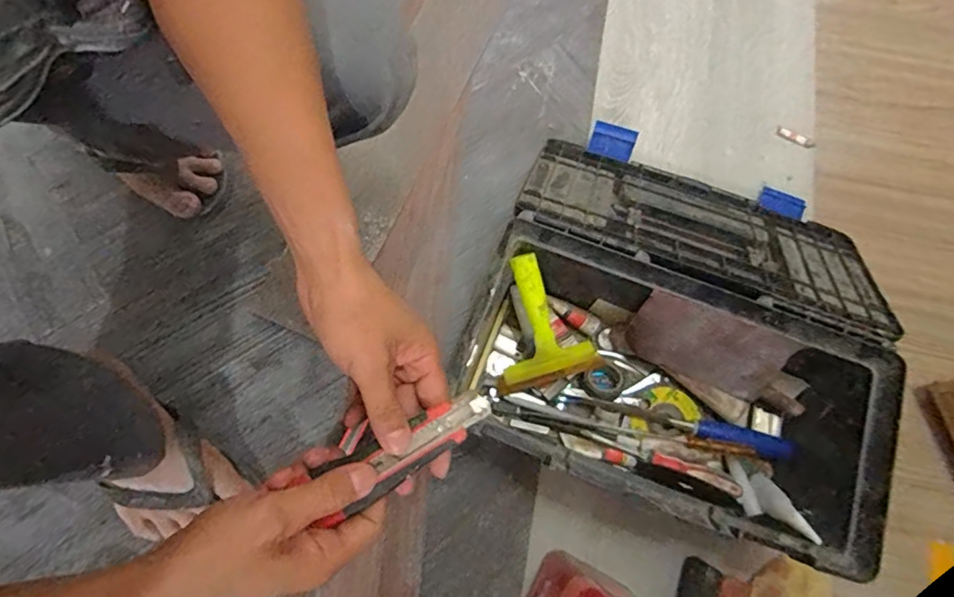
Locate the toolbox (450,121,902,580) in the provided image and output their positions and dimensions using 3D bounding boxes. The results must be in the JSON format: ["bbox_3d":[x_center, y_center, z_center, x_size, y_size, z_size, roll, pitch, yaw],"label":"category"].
[{"bbox_3d":[0.216,0.008,0.560,0.384,0.146,0.406,21,75,4],"label":"toolbox"}]

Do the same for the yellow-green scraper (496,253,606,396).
[{"bbox_3d":[0.074,0.024,0.552,0.106,0.036,0.153,-14,109,-3],"label":"yellow-green scraper"}]

